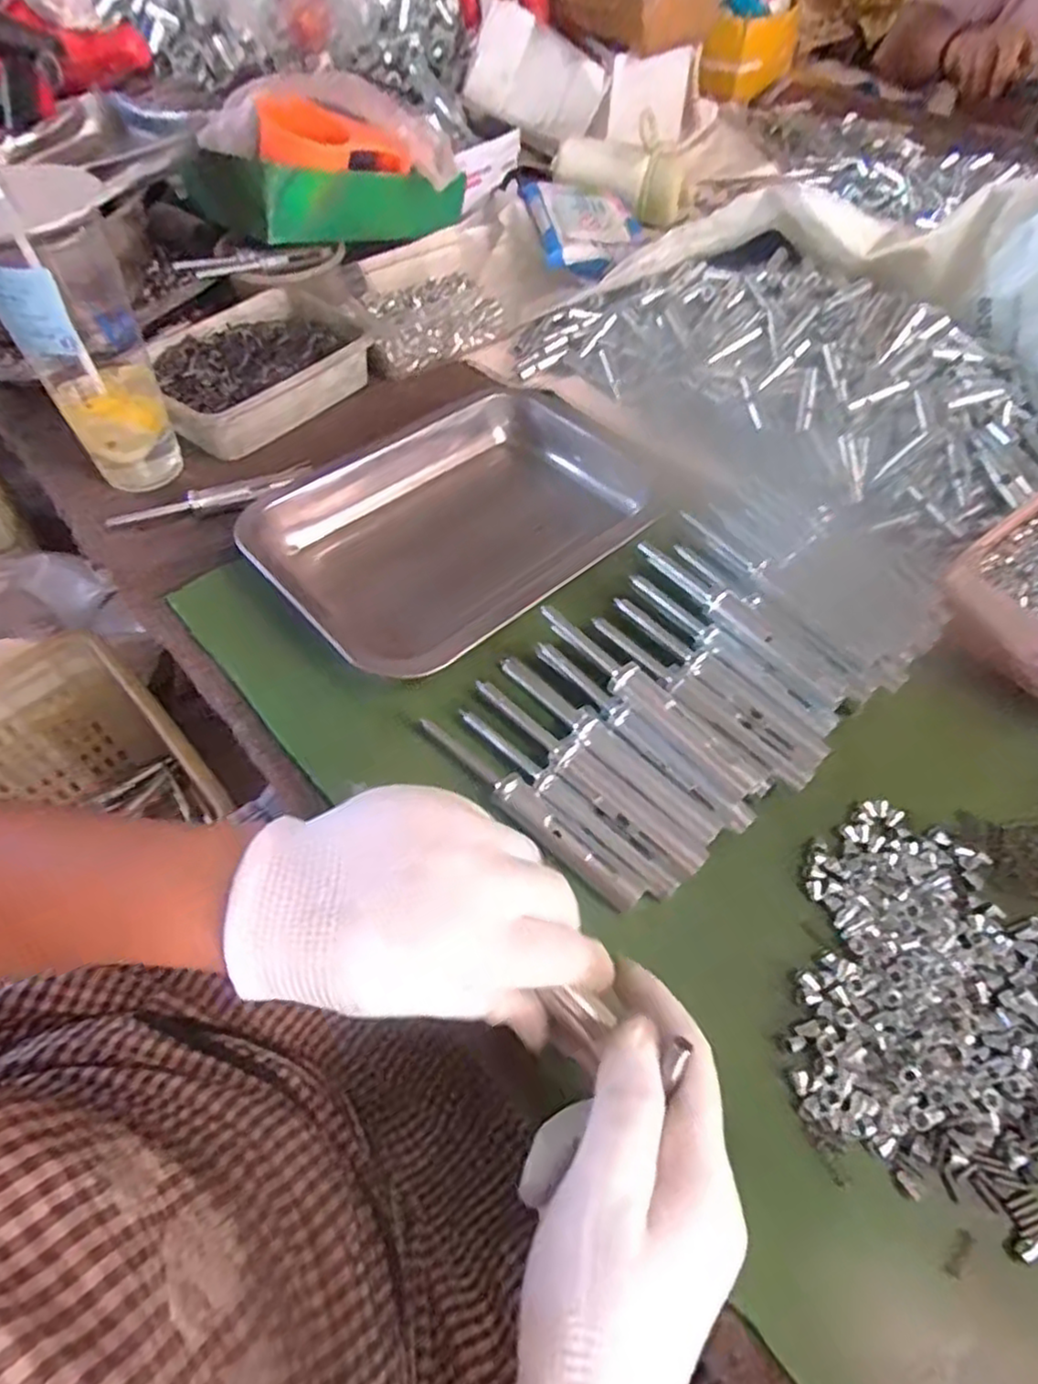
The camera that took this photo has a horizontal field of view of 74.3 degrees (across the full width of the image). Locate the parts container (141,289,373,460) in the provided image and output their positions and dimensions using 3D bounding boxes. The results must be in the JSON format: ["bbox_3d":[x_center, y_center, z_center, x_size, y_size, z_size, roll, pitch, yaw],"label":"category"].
[{"bbox_3d":[-0.221,-0.265,0.568,0.133,0.044,0.173,31,62,21],"label":"parts container"}]

